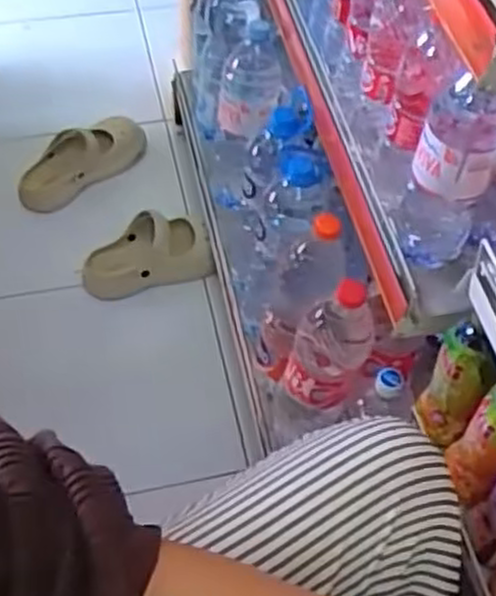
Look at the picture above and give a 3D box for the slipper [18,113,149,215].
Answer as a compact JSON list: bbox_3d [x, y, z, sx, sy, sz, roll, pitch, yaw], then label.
[{"bbox_3d":[-0.328,-0.282,1.551,0.291,0.082,0.116,-35,63,-24],"label":"slipper"}]

